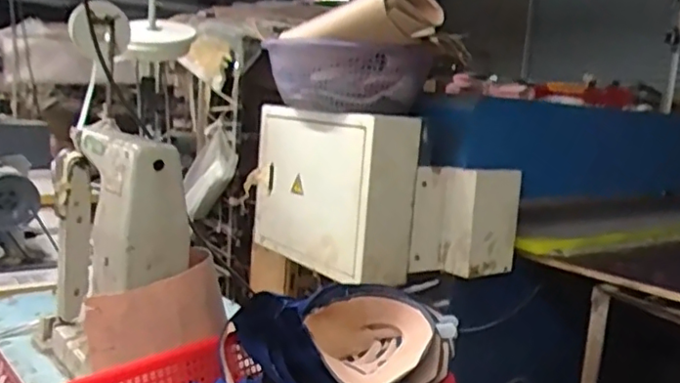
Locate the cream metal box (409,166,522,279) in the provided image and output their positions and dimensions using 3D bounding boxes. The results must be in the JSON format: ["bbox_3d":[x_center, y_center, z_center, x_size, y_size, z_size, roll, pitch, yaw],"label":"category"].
[{"bbox_3d":[0.289,0.070,1.405,0.244,0.233,0.100,-1,10,-34],"label":"cream metal box"}]

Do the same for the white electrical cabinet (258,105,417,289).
[{"bbox_3d":[-0.029,-0.002,1.537,0.170,0.371,0.472,-1,10,-34],"label":"white electrical cabinet"}]

